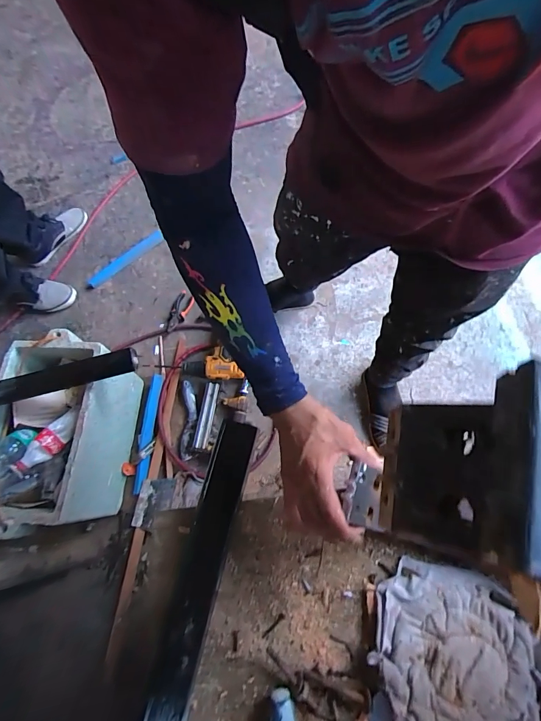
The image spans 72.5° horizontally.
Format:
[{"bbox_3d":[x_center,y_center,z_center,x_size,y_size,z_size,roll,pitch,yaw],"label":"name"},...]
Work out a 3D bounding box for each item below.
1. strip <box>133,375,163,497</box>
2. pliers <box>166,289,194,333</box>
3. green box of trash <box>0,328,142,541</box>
[{"bbox_3d":[-0.363,0.206,1.087,0.040,0.008,0.342,2,69,2],"label":"strip"},{"bbox_3d":[-0.304,-0.160,1.224,0.054,0.021,0.146,24,71,10],"label":"pliers"},{"bbox_3d":[-0.523,0.188,0.967,0.258,0.292,0.455,0,71,8],"label":"green box of trash"}]

